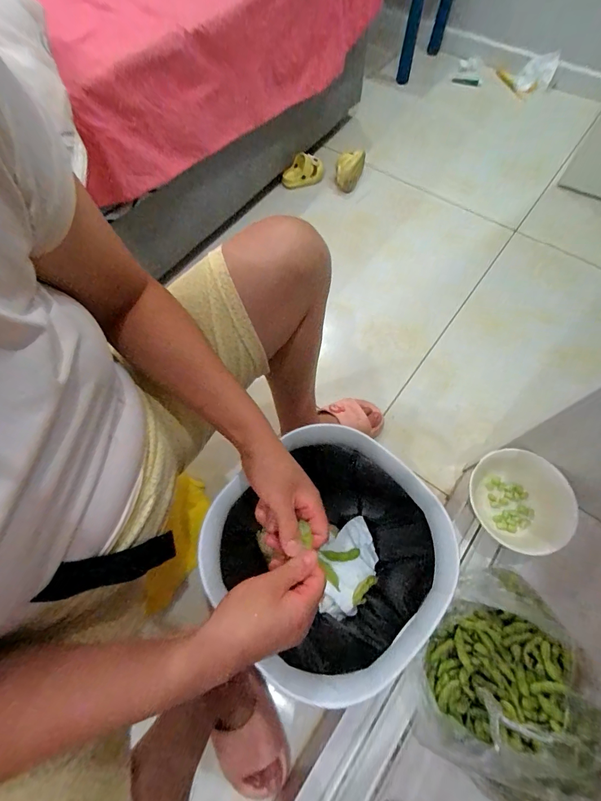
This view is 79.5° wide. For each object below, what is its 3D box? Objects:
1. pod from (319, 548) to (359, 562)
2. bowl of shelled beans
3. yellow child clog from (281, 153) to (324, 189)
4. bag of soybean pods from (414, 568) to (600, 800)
[{"bbox_3d":[0.062,0.239,0.555,0.057,0.008,0.017,-7,70,10],"label":"pod"},{"bbox_3d":[0.344,0.165,0.570,0.134,0.079,0.144,0,65,1],"label":"bowl of shelled beans"},{"bbox_3d":[0.008,-0.716,1.135,0.131,0.074,0.057,-13,66,-5],"label":"yellow child clog"},{"bbox_3d":[0.285,0.372,0.473,0.231,0.113,0.248,23,68,11],"label":"bag of soybean pods"}]

